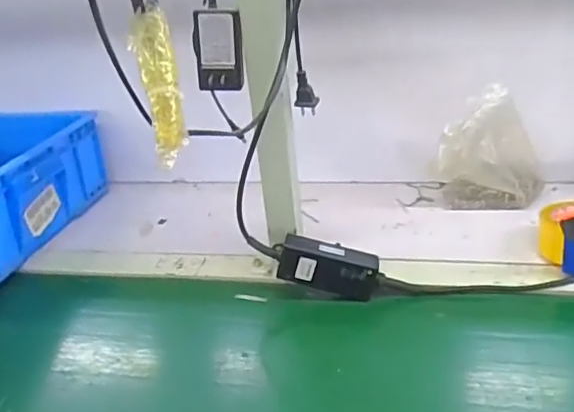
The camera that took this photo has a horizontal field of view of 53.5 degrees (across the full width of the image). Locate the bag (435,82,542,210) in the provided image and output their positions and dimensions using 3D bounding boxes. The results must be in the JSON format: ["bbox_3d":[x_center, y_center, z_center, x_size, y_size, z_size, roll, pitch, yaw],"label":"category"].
[{"bbox_3d":[0.292,-0.074,0.815,0.133,0.162,0.094,9,32,26],"label":"bag"}]

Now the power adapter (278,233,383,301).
[{"bbox_3d":[0.051,0.073,0.677,0.119,0.057,0.029,15,30,2],"label":"power adapter"}]

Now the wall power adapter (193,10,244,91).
[{"bbox_3d":[-0.071,-0.164,0.602,0.051,0.077,0.029,-9,29,-5],"label":"wall power adapter"}]

